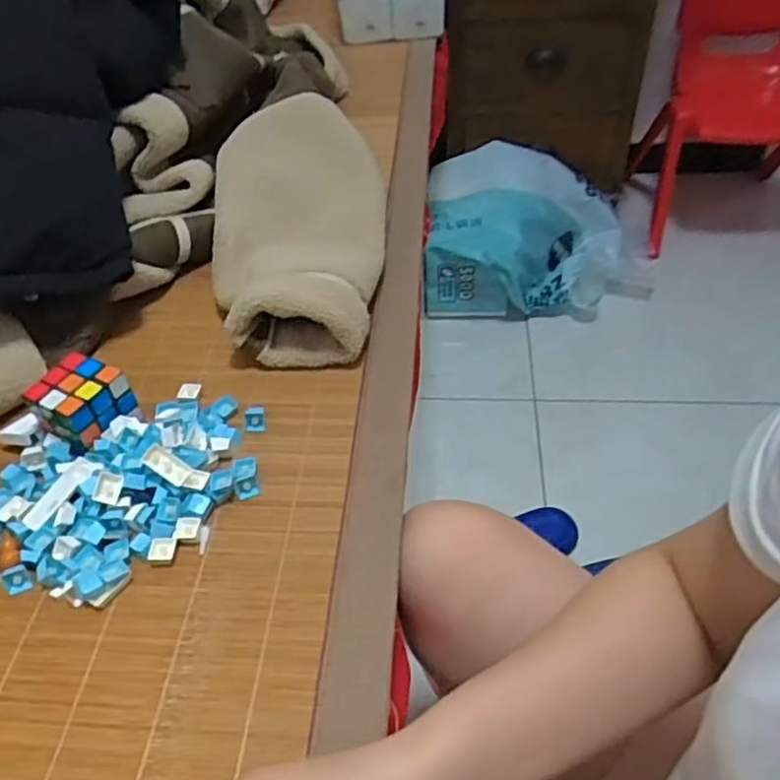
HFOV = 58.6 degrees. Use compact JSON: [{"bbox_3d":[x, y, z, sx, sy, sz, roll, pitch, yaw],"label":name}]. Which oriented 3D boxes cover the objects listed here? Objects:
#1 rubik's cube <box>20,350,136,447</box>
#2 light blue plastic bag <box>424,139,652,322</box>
[{"bbox_3d":[-0.259,0.013,0.592,0.064,0.065,0.063,26,53,26],"label":"rubik's cube"},{"bbox_3d":[0.296,-0.311,1.387,0.429,0.202,0.338,2,46,6],"label":"light blue plastic bag"}]

